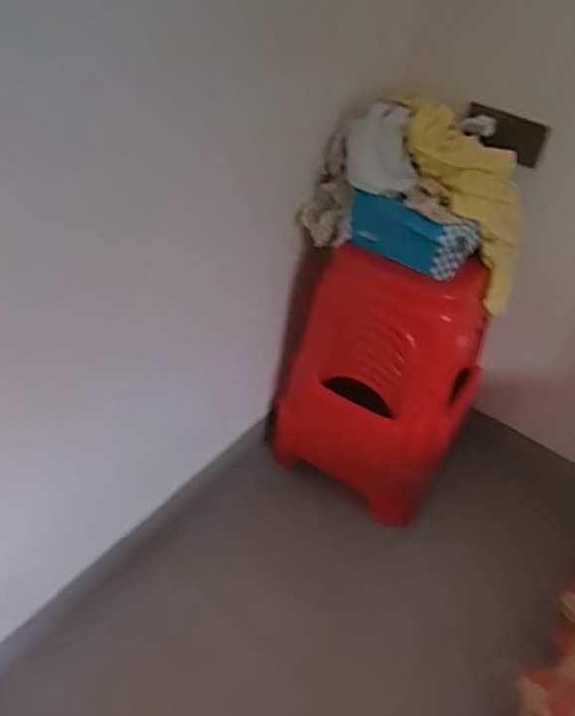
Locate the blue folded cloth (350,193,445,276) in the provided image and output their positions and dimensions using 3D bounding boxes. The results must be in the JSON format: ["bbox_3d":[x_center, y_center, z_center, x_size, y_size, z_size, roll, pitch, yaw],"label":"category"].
[{"bbox_3d":[0.196,-0.232,1.152,0.173,0.112,0.016,25,46,20],"label":"blue folded cloth"}]

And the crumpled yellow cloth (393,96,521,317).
[{"bbox_3d":[0.358,-0.301,1.153,0.137,0.451,0.121,-15,20,50],"label":"crumpled yellow cloth"}]

